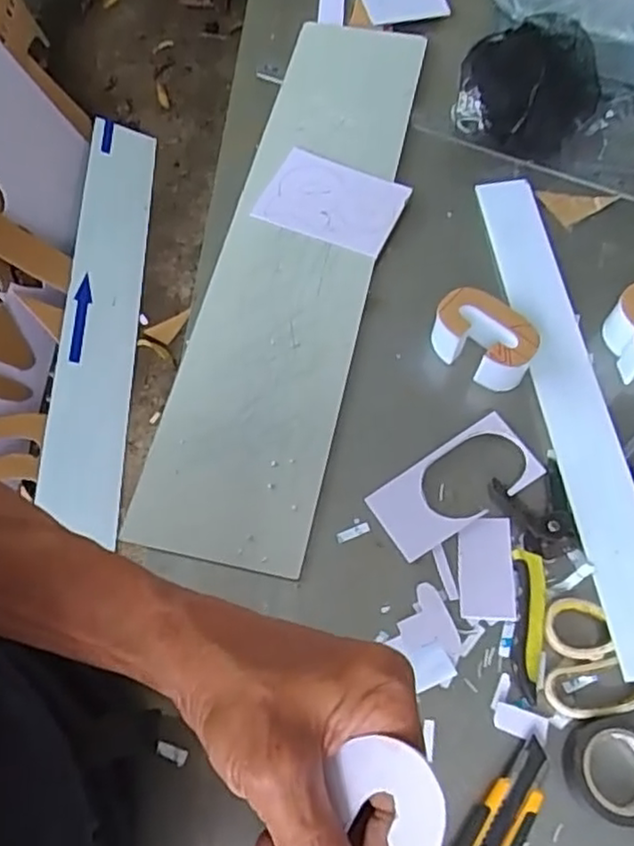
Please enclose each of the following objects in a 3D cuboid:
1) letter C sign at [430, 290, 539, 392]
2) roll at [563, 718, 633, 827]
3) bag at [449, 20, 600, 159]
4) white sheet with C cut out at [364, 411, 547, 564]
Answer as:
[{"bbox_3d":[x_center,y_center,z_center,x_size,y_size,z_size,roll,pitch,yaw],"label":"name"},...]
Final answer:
[{"bbox_3d":[0.136,-0.068,0.555,0.081,0.047,0.050,26,66,12],"label":"letter C sign"},{"bbox_3d":[0.189,0.218,0.426,0.058,0.021,0.058,0,64,-1],"label":"roll"},{"bbox_3d":[0.216,-0.344,0.684,0.135,0.065,0.148,19,65,8],"label":"bag"},{"bbox_3d":[0.105,0.048,0.519,0.128,0.005,0.062,-32,69,-11],"label":"white sheet with C cut out"}]

